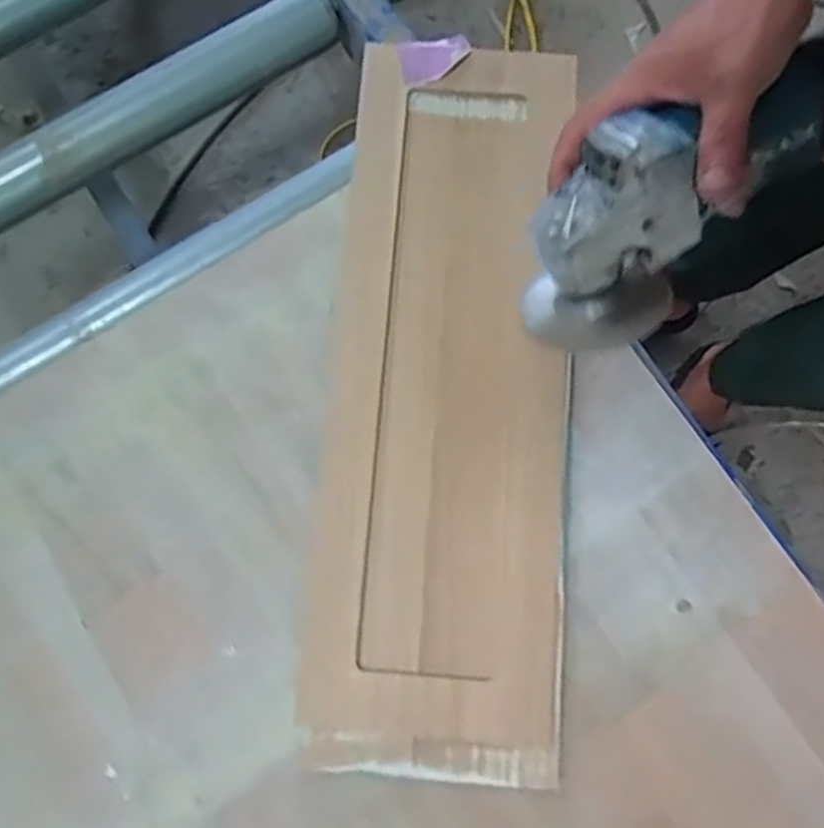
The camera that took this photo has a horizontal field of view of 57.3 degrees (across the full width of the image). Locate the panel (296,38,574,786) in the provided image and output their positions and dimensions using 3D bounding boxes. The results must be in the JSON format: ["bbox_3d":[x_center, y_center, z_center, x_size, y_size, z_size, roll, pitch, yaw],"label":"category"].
[{"bbox_3d":[0.025,-0.024,0.582,0.181,0.022,0.558,3,79,2],"label":"panel"}]

